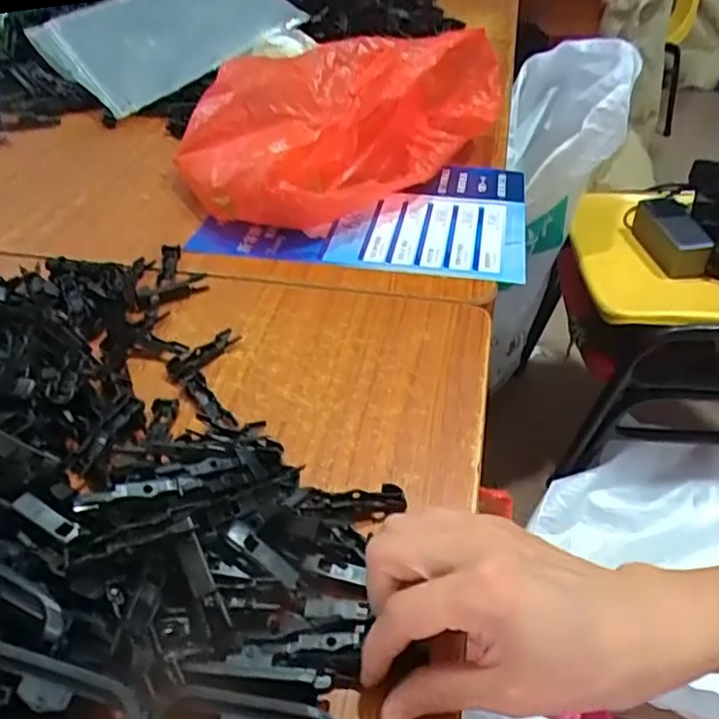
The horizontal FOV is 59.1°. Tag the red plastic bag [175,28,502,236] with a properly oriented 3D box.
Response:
[{"bbox_3d":[-0.016,-0.241,0.618,0.202,0.102,0.317,29,50,30],"label":"red plastic bag"}]

